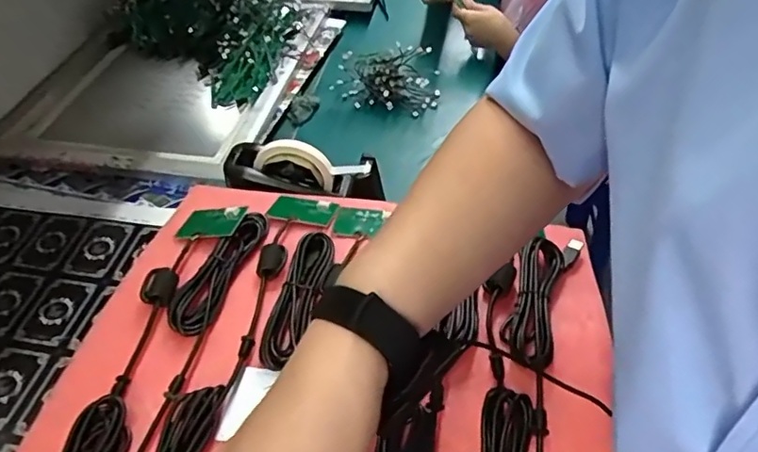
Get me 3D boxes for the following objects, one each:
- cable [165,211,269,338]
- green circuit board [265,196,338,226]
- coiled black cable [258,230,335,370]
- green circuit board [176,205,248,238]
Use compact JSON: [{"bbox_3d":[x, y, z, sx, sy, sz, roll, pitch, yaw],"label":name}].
[{"bbox_3d":[-0.148,0.036,0.503,0.041,0.016,0.152,10,49,13],"label":"cable"},{"bbox_3d":[-0.081,-0.019,0.581,0.069,0.005,0.043,8,40,12],"label":"green circuit board"},{"bbox_3d":[-0.070,0.062,0.480,0.036,0.018,0.142,6,48,10],"label":"coiled black cable"},{"bbox_3d":[-0.170,-0.003,0.548,0.066,0.007,0.043,-1,46,18],"label":"green circuit board"}]

